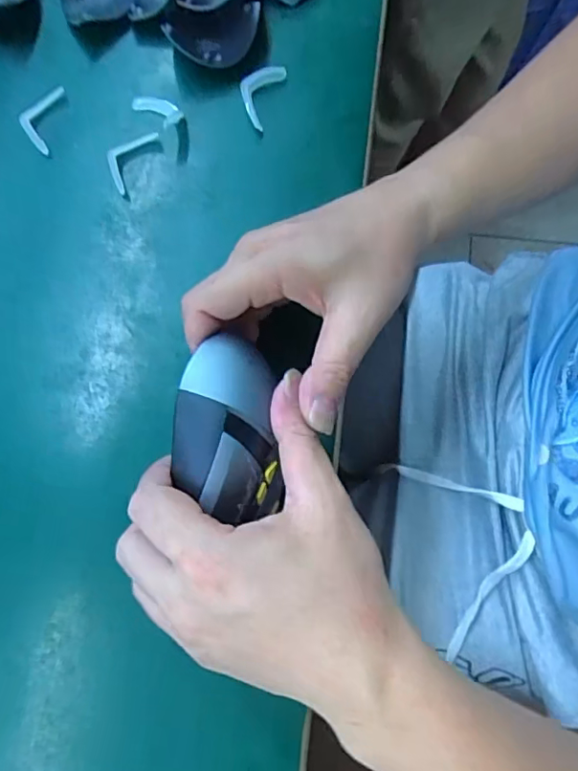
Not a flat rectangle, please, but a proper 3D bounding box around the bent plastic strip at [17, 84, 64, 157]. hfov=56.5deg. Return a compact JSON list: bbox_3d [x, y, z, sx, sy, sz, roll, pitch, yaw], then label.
[{"bbox_3d":[-0.165,-0.177,0.357,0.023,0.008,0.049,9,80,2],"label":"bent plastic strip"}]

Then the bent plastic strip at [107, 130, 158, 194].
[{"bbox_3d":[-0.107,-0.150,0.353,0.023,0.004,0.048,25,81,5],"label":"bent plastic strip"}]

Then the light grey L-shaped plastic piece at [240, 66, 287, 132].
[{"bbox_3d":[-0.020,-0.197,0.360,0.023,0.014,0.046,22,80,4],"label":"light grey L-shaped plastic piece"}]

